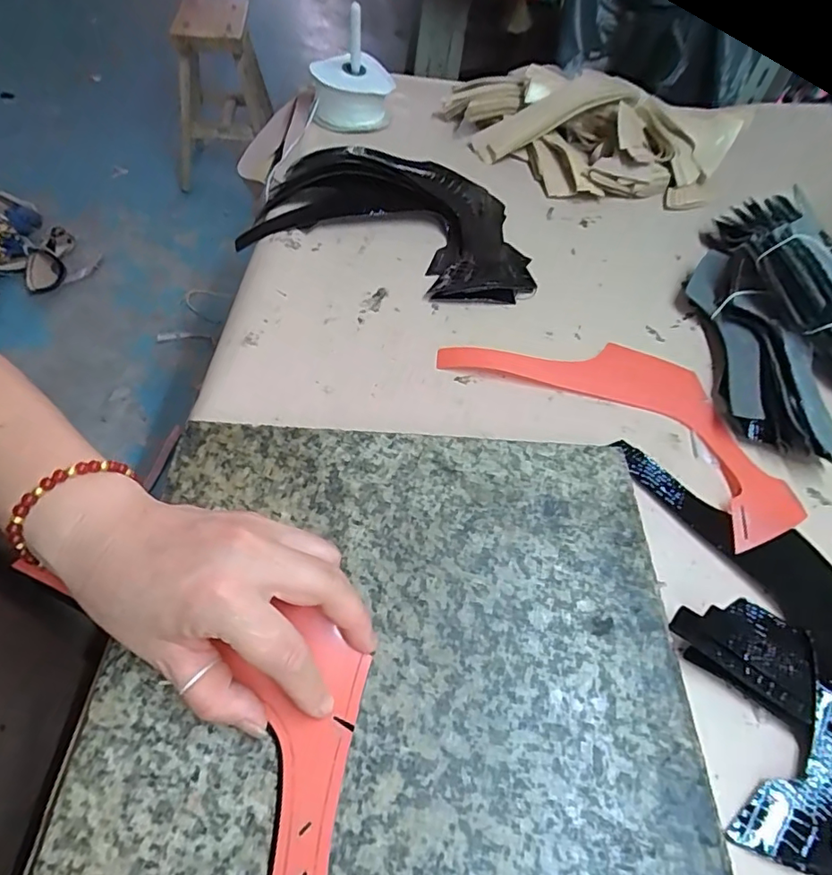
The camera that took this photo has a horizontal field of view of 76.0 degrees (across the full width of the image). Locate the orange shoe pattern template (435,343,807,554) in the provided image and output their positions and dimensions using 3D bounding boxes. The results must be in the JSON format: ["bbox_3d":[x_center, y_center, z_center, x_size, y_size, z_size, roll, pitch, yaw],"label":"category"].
[{"bbox_3d":[0.167,-0.029,0.424,0.274,0.010,0.133,35,57,18],"label":"orange shoe pattern template"}]

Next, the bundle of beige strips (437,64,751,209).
[{"bbox_3d":[0.208,-0.376,0.651,0.348,0.072,0.211,7,53,0],"label":"bundle of beige strips"}]

